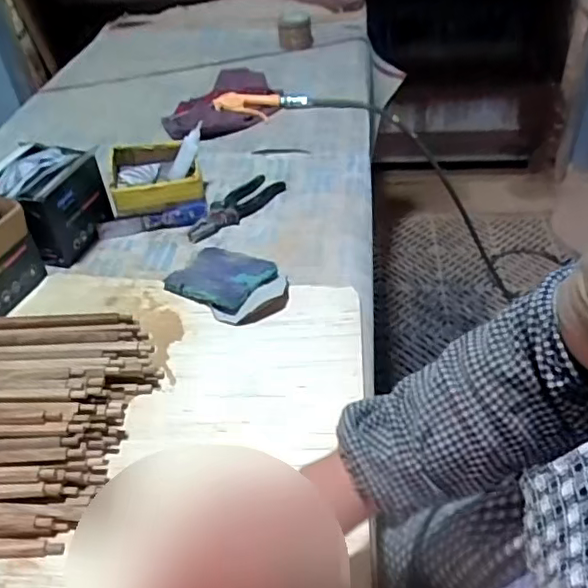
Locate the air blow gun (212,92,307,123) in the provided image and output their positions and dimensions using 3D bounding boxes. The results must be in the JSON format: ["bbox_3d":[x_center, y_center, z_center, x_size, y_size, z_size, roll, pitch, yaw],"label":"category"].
[{"bbox_3d":[-0.068,-0.382,1.192,0.194,0.043,0.074,-2,42,1],"label":"air blow gun"}]

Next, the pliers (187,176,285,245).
[{"bbox_3d":[-0.085,-0.139,0.919,0.077,0.021,0.191,21,47,25],"label":"pliers"}]

